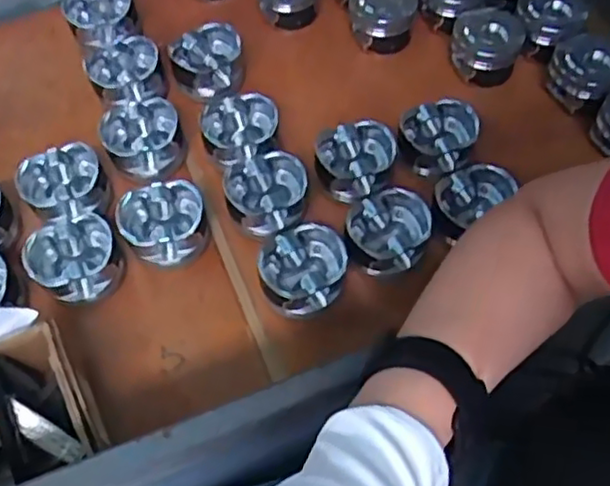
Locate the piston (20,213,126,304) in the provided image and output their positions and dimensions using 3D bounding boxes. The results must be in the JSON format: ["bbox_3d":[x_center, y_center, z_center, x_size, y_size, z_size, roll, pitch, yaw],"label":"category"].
[{"bbox_3d":[-0.230,0.016,0.665,0.086,0.051,0.076,-18,61,-12],"label":"piston"}]

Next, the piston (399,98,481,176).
[{"bbox_3d":[0.148,-0.118,0.740,0.088,0.045,0.076,-14,61,-9],"label":"piston"}]

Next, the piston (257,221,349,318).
[{"bbox_3d":[-0.003,0.026,0.650,0.082,0.048,0.084,1,59,-1],"label":"piston"}]

